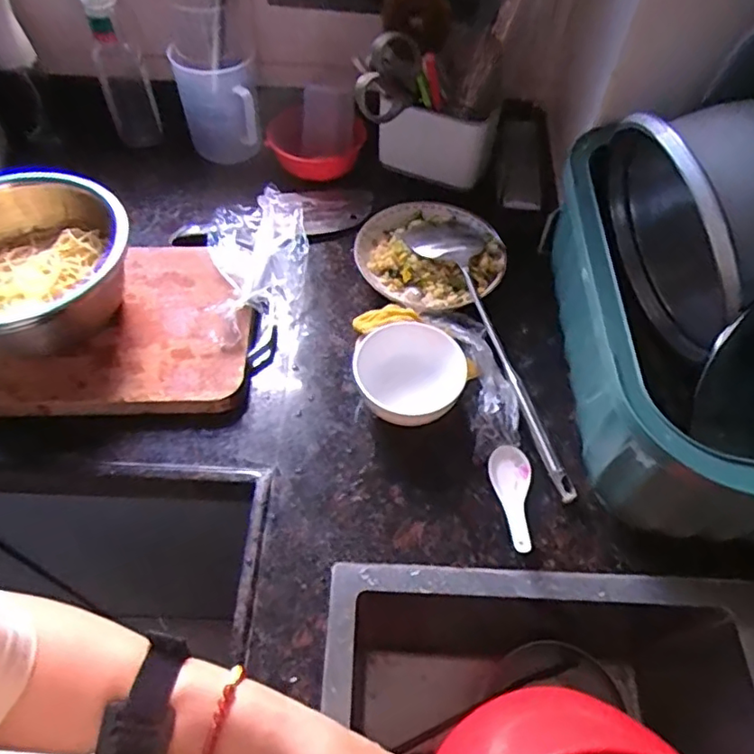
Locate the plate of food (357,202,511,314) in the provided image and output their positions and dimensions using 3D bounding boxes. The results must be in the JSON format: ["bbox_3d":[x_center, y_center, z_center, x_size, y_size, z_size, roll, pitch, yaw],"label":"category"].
[{"bbox_3d":[0.067,-0.149,0.733,0.165,0.045,0.179,1,55,-2],"label":"plate of food"}]

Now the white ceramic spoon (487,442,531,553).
[{"bbox_3d":[0.130,0.115,0.548,0.037,0.029,0.115,5,36,0],"label":"white ceramic spoon"}]

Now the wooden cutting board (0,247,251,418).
[{"bbox_3d":[-0.307,-0.058,0.656,0.326,0.039,0.224,-1,55,-4],"label":"wooden cutting board"}]

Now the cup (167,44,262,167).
[{"bbox_3d":[-0.221,-0.388,0.841,0.110,0.156,0.120,1,55,-2],"label":"cup"}]

